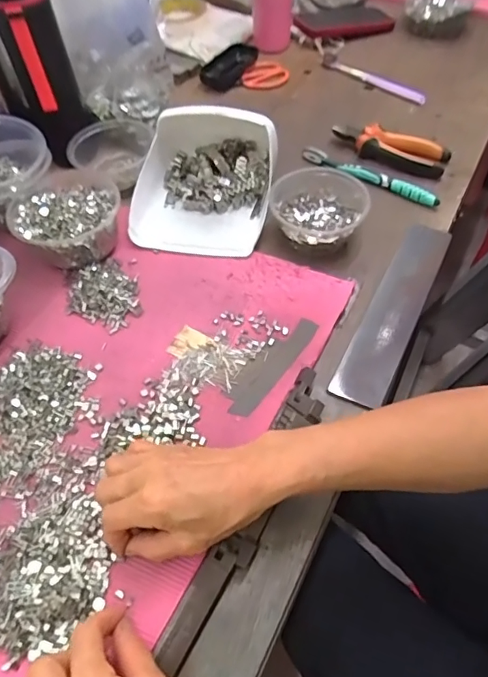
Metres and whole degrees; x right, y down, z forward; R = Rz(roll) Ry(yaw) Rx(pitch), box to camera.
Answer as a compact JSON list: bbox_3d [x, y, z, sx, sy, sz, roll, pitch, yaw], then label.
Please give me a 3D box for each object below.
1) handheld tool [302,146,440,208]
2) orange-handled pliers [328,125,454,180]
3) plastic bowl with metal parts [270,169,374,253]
[{"bbox_3d":[0.155,-0.205,0.630,0.183,0.012,0.021,26,59,20],"label":"handheld tool"},{"bbox_3d":[0.189,-0.254,0.652,0.149,0.028,0.059,22,58,17],"label":"orange-handled pliers"},{"bbox_3d":[0.082,-0.143,0.563,0.102,0.047,0.094,-1,54,2],"label":"plastic bowl with metal parts"}]

